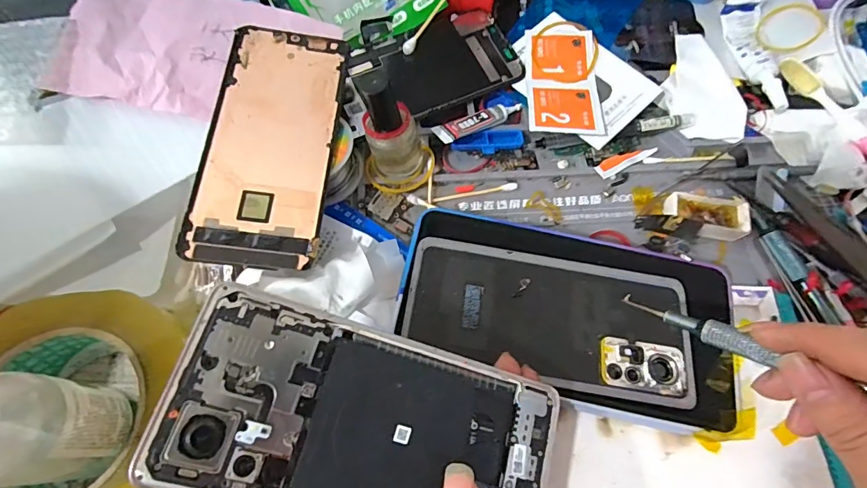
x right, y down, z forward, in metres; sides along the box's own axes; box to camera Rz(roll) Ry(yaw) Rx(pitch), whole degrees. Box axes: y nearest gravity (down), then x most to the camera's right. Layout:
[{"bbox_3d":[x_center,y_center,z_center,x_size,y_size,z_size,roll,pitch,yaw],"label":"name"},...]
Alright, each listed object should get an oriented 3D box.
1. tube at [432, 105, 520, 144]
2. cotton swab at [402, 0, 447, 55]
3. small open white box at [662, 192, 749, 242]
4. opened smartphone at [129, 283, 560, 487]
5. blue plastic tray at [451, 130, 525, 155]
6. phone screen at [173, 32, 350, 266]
[{"bbox_3d":[0.033,-0.086,0.306,0.068,0.011,0.016,-27,71,-14],"label":"tube"},{"bbox_3d":[-0.002,-0.166,0.319,0.008,0.006,0.067,33,85,11],"label":"cotton swab"},{"bbox_3d":[0.177,-0.020,0.287,0.050,0.019,0.023,18,67,5],"label":"small open white box"},{"bbox_3d":[-0.020,0.074,0.178,0.161,0.004,0.073,21,69,-15],"label":"opened smartphone"},{"bbox_3d":[0.039,-0.070,0.307,0.051,0.007,0.018,-15,68,-9],"label":"blue plastic tray"},{"bbox_3d":[-0.098,-0.064,0.265,0.073,0.004,0.157,6,71,-5],"label":"phone screen"}]

